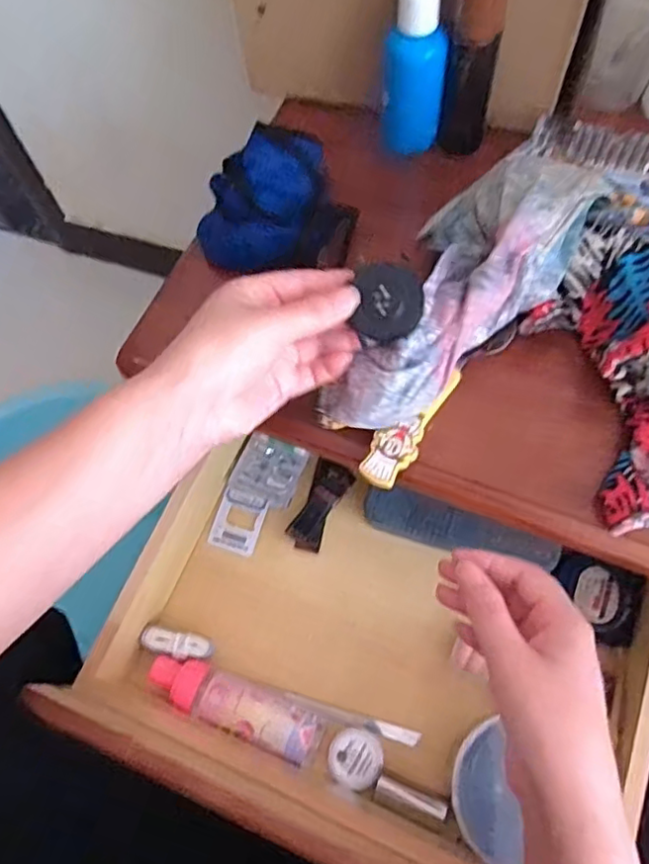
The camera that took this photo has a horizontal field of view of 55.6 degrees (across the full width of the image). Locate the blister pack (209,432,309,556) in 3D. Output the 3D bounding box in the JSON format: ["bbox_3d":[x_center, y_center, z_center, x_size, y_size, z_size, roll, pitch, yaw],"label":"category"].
[{"bbox_3d":[-0.049,0.034,0.555,0.057,0.011,0.055,21,68,12],"label":"blister pack"}]

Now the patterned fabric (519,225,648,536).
[{"bbox_3d":[0.200,-0.041,0.392,0.104,0.072,0.195,-10,80,-2],"label":"patterned fabric"}]

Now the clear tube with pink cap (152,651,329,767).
[{"bbox_3d":[-0.068,0.208,0.468,0.136,0.032,0.037,20,68,11],"label":"clear tube with pink cap"}]

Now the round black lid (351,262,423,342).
[{"bbox_3d":[0.037,-0.074,0.351,0.041,0.007,0.041,0,91,17],"label":"round black lid"}]

